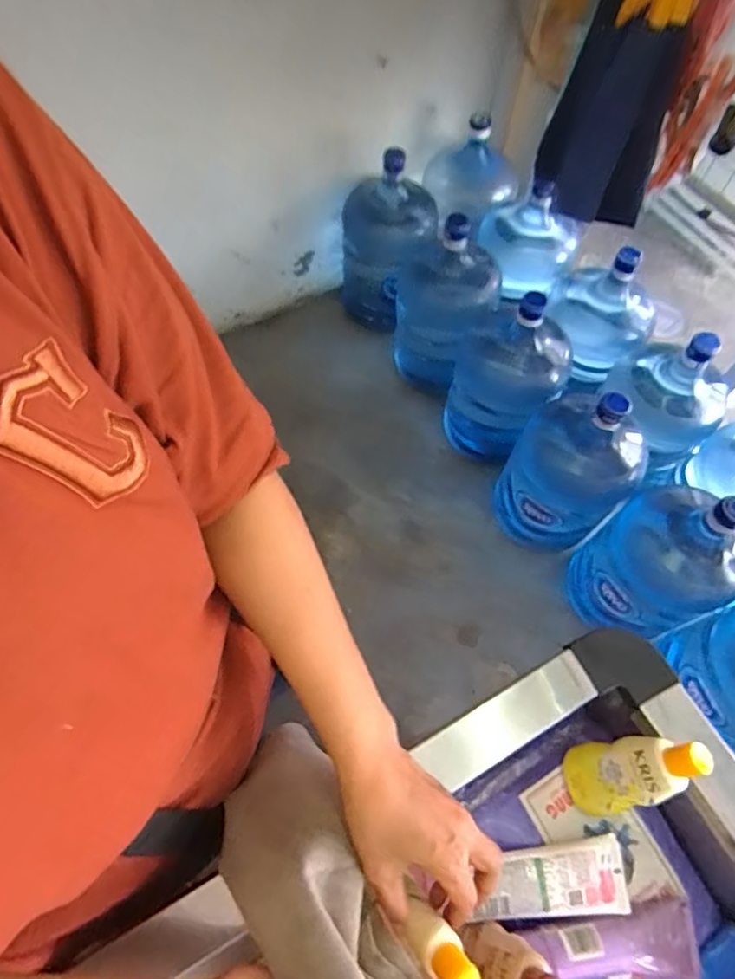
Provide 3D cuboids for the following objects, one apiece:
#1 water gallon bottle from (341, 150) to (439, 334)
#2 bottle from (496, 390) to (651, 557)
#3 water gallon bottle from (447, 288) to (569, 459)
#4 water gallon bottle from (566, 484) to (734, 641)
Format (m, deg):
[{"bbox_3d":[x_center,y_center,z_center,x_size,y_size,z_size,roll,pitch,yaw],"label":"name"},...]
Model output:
[{"bbox_3d":[0.064,-0.690,1.615,0.246,0.453,0.263,1,63,-1],"label":"water gallon bottle"},{"bbox_3d":[0.469,-0.054,1.304,0.267,0.494,0.248,1,63,-1],"label":"bottle"},{"bbox_3d":[0.345,-0.278,1.402,0.263,0.429,0.239,22,65,9],"label":"water gallon bottle"},{"bbox_3d":[0.639,0.130,1.181,0.276,0.440,0.258,1,63,-1],"label":"water gallon bottle"}]

